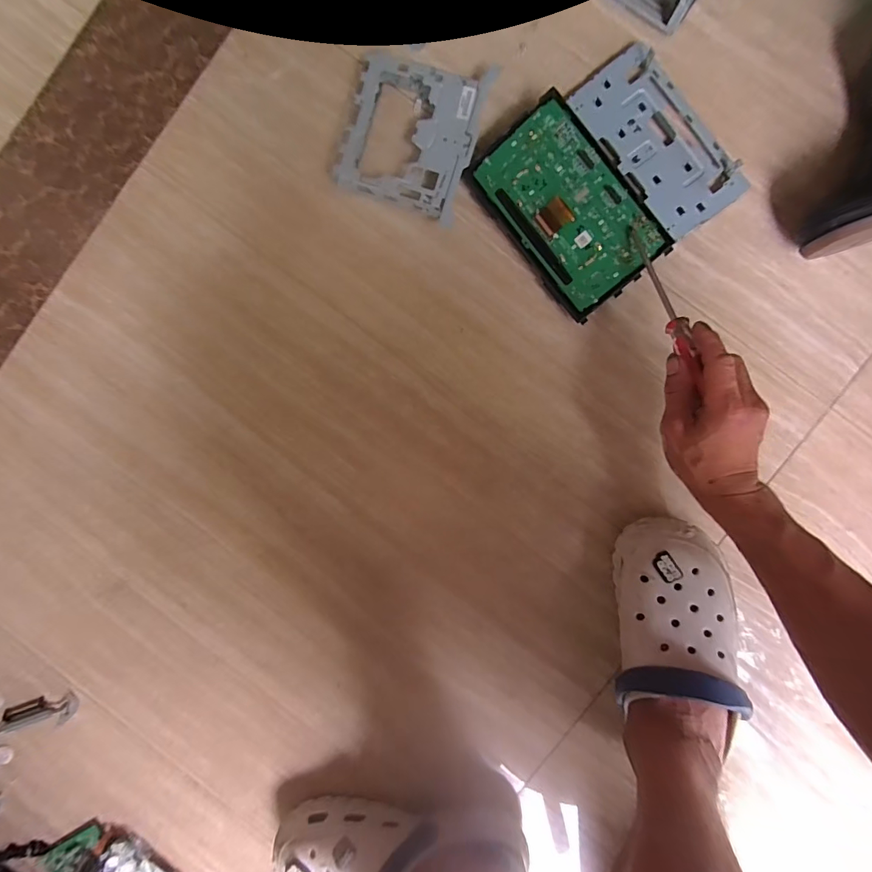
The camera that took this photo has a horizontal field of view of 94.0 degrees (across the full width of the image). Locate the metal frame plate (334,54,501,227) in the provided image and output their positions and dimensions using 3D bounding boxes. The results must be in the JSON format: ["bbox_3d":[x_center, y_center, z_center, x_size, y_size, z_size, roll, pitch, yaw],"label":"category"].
[{"bbox_3d":[-0.024,-0.323,0.442,0.132,0.034,0.155,18,92,2],"label":"metal frame plate"}]

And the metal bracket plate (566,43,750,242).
[{"bbox_3d":[0.239,-0.315,0.437,0.098,0.019,0.193,-35,89,3],"label":"metal bracket plate"}]

